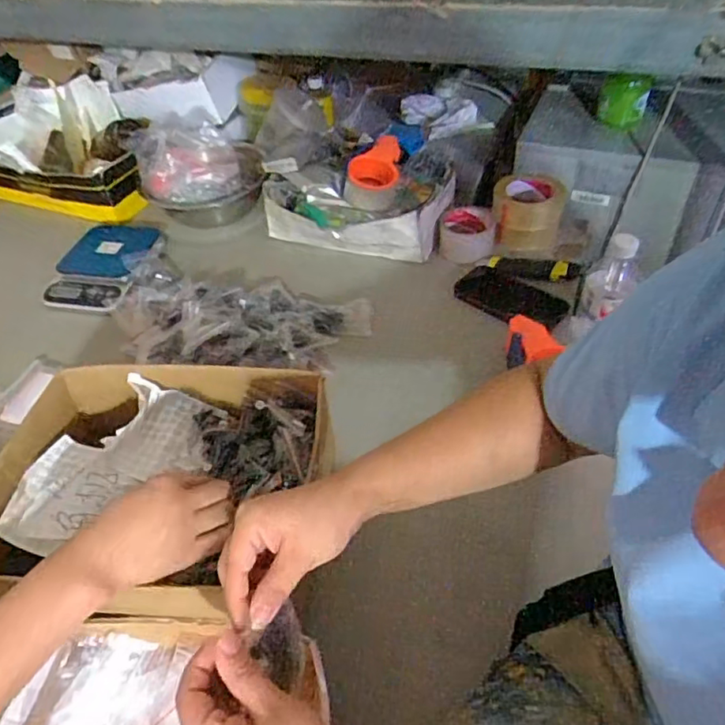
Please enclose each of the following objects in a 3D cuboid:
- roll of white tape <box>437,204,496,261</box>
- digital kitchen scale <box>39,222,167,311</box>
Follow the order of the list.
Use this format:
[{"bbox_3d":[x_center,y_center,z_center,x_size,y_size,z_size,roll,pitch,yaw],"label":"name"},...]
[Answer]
[{"bbox_3d":[0.172,-0.210,0.945,0.089,0.059,0.073,4,46,9],"label":"roll of white tape"},{"bbox_3d":[-0.438,-0.167,0.976,0.147,0.038,0.210,3,46,8],"label":"digital kitchen scale"}]

